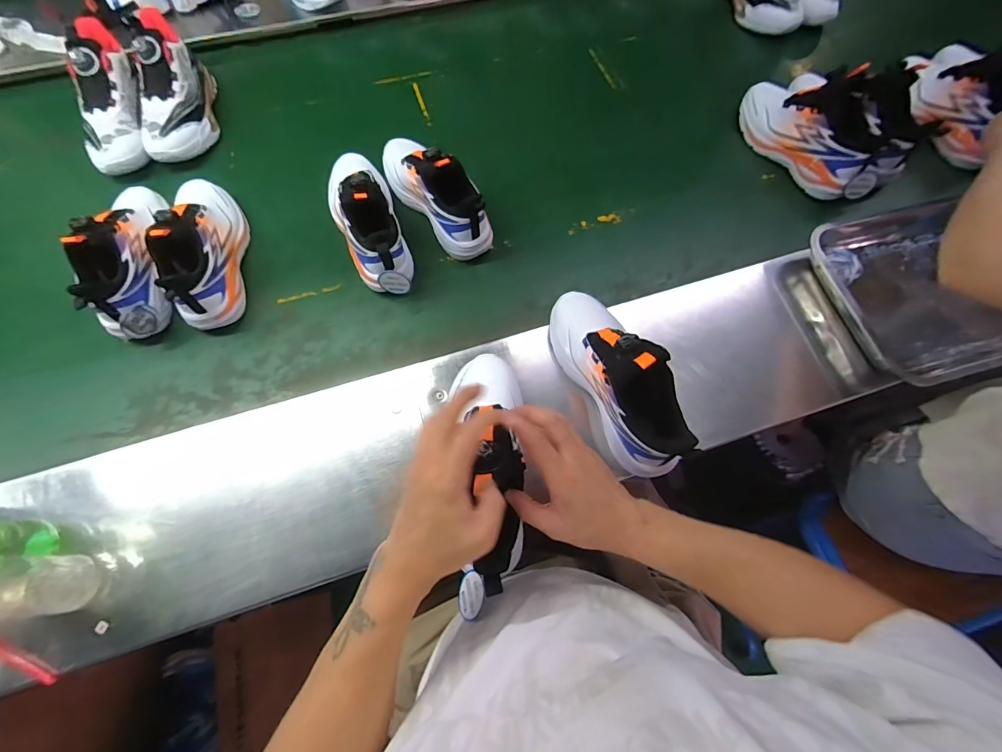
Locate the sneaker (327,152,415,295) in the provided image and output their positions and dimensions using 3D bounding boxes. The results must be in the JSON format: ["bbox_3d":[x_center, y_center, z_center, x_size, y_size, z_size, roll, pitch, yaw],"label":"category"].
[{"bbox_3d":[-0.204,-0.247,0.640,0.096,0.127,0.243,-18,70,-7],"label":"sneaker"}]

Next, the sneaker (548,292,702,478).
[{"bbox_3d":[0.137,-0.011,0.503,0.083,0.137,0.247,-17,70,-7],"label":"sneaker"}]

